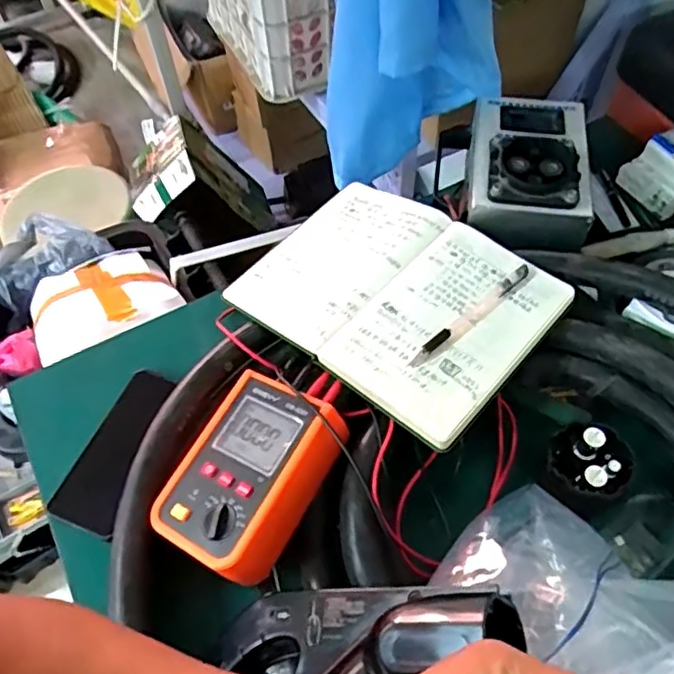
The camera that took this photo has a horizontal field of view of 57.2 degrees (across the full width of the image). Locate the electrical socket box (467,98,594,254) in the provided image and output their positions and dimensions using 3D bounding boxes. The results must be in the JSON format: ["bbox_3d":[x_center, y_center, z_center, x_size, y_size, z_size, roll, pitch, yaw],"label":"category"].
[{"bbox_3d":[0.206,-0.183,0.668,0.121,0.065,0.177,6,57,5],"label":"electrical socket box"}]

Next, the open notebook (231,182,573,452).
[{"bbox_3d":[0.053,-0.043,0.610,0.281,0.041,0.211,38,65,23],"label":"open notebook"}]

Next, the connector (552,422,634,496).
[{"bbox_3d":[0.219,0.109,0.529,0.055,0.046,0.056,-1,57,1],"label":"connector"}]

